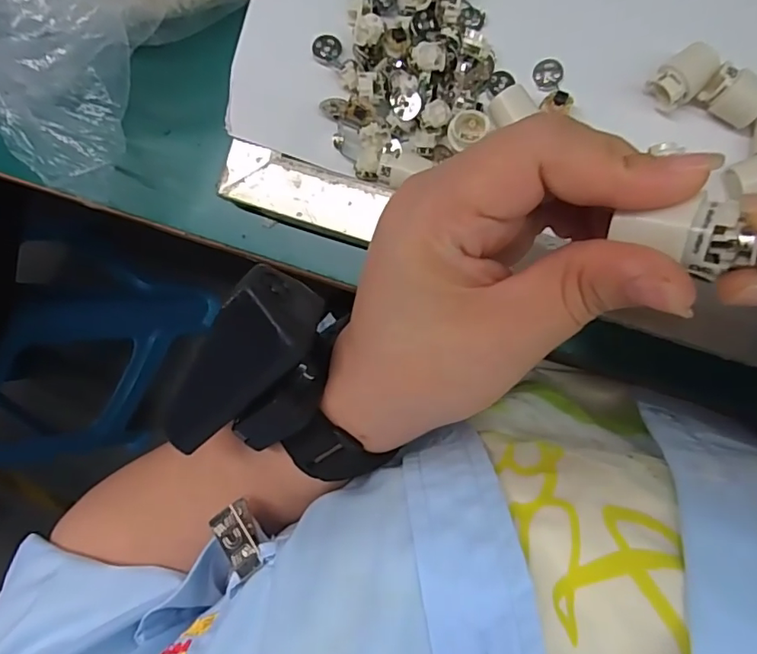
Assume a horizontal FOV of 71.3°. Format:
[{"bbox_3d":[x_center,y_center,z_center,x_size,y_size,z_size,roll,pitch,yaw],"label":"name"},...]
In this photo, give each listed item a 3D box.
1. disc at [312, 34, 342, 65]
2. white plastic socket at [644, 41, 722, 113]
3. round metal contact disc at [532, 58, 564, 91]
[{"bbox_3d":[-0.027,-0.144,0.273,0.014,0.004,0.014,0,92,9],"label":"disc"},{"bbox_3d":[0.146,-0.119,0.252,0.026,0.017,0.020,-39,86,8],"label":"white plastic socket"},{"bbox_3d":[0.088,-0.131,0.274,0.015,0.004,0.015,0,92,9],"label":"round metal contact disc"}]

